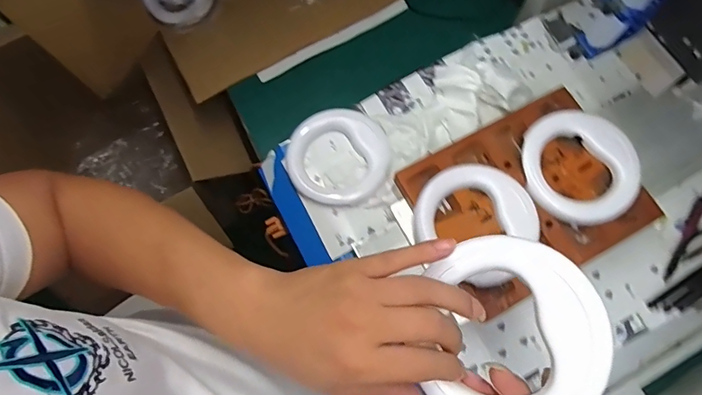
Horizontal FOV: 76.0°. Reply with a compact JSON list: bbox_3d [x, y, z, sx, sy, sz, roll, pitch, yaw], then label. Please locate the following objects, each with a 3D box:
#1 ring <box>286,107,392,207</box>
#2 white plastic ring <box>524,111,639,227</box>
[{"bbox_3d":[-0.016,-0.052,0.582,0.131,0.013,0.130,-1,74,2],"label":"ring"},{"bbox_3d":[0.258,-0.037,0.512,0.119,0.018,0.136,-4,74,1],"label":"white plastic ring"}]

